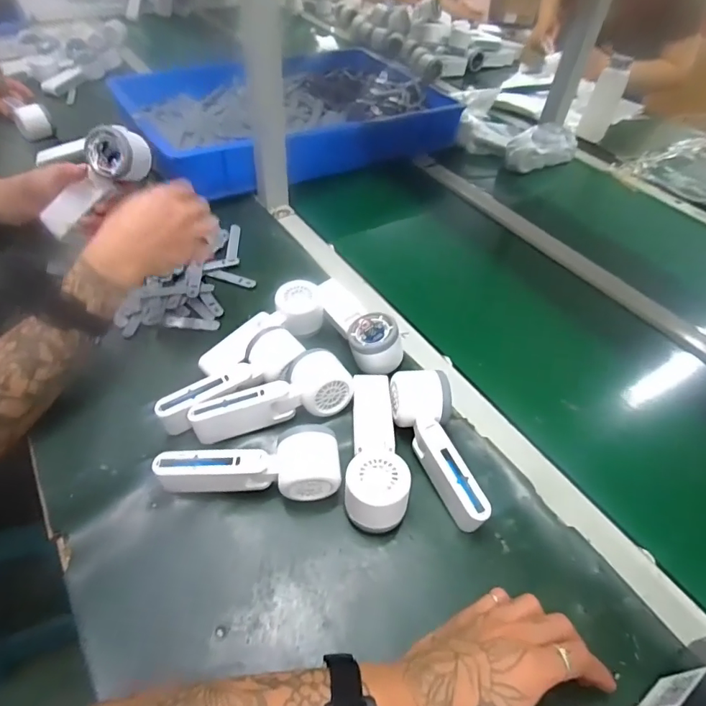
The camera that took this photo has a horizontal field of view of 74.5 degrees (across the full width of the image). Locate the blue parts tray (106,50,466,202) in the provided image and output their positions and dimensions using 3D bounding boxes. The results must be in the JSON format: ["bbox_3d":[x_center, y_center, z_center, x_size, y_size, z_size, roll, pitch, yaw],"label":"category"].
[{"bbox_3d":[-0.123,-0.482,0.922,0.580,0.088,0.382,-24,54,-24],"label":"blue parts tray"}]

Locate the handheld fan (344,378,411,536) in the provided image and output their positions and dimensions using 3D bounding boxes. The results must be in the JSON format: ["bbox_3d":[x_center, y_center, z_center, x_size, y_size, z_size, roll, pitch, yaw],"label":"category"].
[{"bbox_3d":[0.025,0.090,0.465,0.056,0.056,0.161,6,47,0],"label":"handheld fan"}]

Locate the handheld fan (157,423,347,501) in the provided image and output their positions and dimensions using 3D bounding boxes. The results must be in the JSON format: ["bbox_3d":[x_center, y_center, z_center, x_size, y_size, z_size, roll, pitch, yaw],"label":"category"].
[{"bbox_3d":[-0.095,0.108,0.442,0.162,0.051,0.057,1,47,-4],"label":"handheld fan"}]

